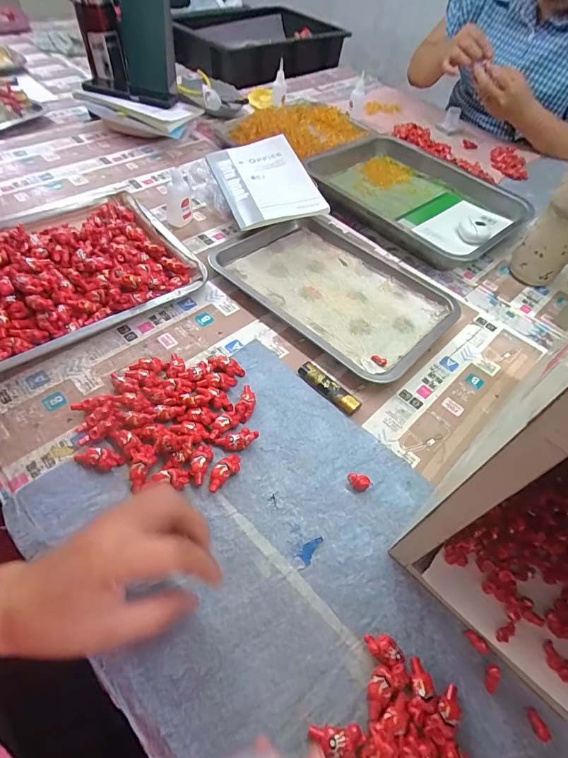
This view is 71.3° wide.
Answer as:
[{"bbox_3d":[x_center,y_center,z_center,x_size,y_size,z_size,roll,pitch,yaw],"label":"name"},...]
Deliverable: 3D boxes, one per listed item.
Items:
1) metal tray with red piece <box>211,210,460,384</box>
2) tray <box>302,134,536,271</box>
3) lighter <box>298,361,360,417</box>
[{"bbox_3d":[0.084,-0.137,0.563,0.247,0.024,0.308,-37,64,-28],"label":"metal tray with red piece"},{"bbox_3d":[0.242,-0.339,0.712,0.351,0.044,0.302,34,57,19],"label":"tray"},{"bbox_3d":[0.051,0.011,0.449,0.080,0.012,0.020,36,58,20],"label":"lighter"}]

